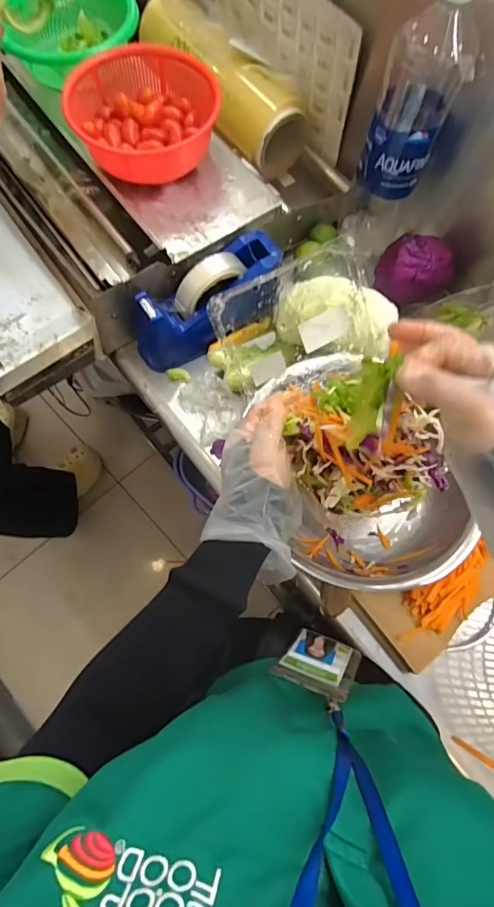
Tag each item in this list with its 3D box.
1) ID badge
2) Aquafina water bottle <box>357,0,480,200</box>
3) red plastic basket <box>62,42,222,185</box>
[{"bbox_3d":[0.068,0.193,0.423,0.065,0.113,0.005,13,93,21],"label":"ID badge"},{"bbox_3d":[0.197,-0.409,0.533,0.084,0.213,0.075,20,70,5],"label":"Aquafina water bottle"},{"bbox_3d":[-0.135,-0.455,0.600,0.187,0.068,0.176,1,69,-3],"label":"red plastic basket"}]

